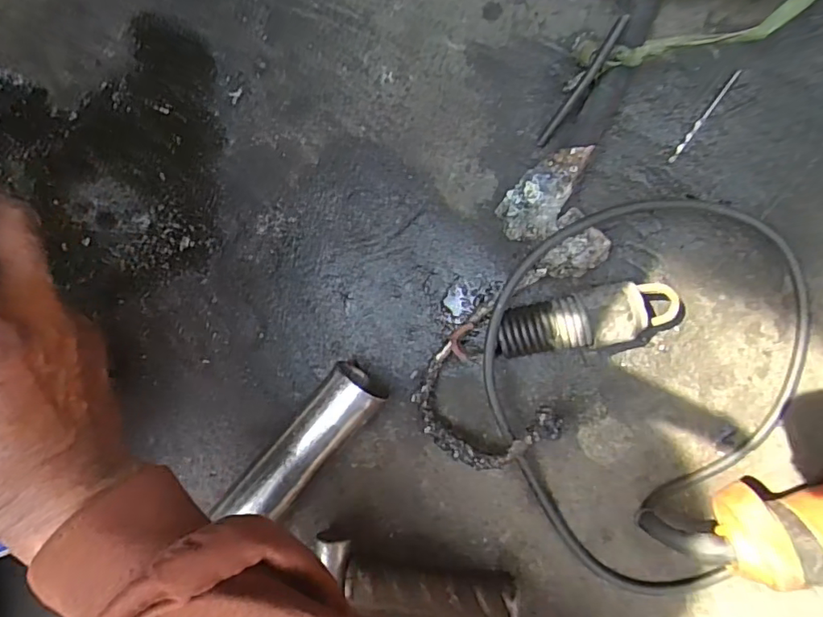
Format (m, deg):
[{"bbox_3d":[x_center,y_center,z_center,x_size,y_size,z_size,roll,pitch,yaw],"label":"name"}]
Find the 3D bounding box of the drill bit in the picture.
[{"bbox_3d":[0.162,-0.106,0.298,0.004,0.004,0.059,36,93,6],"label":"drill bit"}]

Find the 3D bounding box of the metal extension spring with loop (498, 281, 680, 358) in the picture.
[{"bbox_3d":[0.093,0.006,0.292,0.092,0.030,0.029,-12,88,6],"label":"metal extension spring with loop"}]

